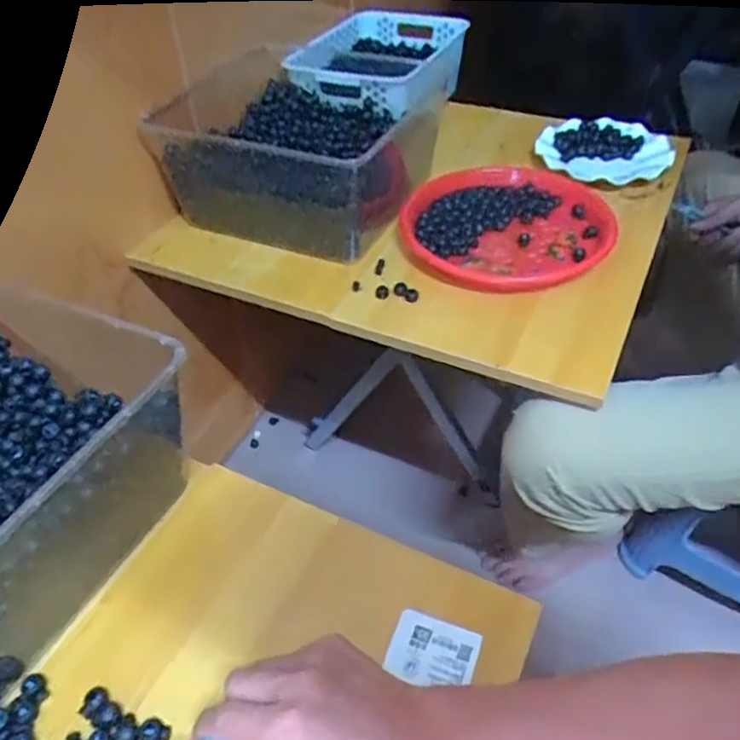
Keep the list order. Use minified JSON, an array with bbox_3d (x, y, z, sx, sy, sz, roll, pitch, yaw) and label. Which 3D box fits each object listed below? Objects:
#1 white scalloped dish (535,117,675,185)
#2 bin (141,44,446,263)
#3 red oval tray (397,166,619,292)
[{"bbox_3d":[0.328,-0.304,0.907,0.179,0.039,0.137,-14,45,-13],"label":"white scalloped dish"},{"bbox_3d":[-0.077,-0.286,0.847,0.299,0.138,0.274,20,48,21],"label":"bin"},{"bbox_3d":[0.167,-0.178,0.793,0.235,0.049,0.226,14,46,15],"label":"red oval tray"}]

